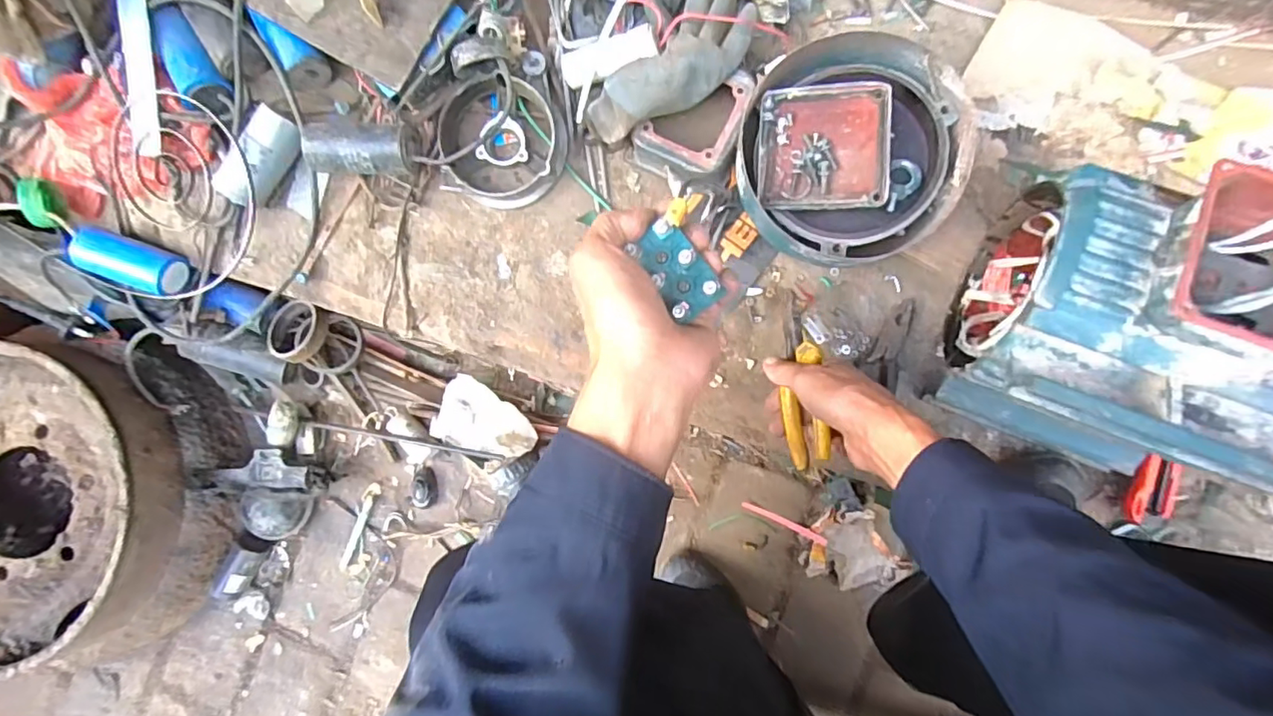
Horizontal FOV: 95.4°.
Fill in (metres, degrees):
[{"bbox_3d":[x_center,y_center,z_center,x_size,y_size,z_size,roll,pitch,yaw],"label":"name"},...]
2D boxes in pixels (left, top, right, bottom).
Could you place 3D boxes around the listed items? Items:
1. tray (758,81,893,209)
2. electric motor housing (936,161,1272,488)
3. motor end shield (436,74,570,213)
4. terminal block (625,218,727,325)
[{"bbox_3d":[0.165,-0.187,0.514,0.108,0.022,0.108,2,86,7],"label":"tray"},{"bbox_3d":[0.372,-0.023,0.433,0.185,0.229,0.176,23,89,8],"label":"electric motor housing"},{"bbox_3d":[-0.139,-0.220,0.597,0.124,0.048,0.119,0,86,6],"label":"motor end shield"},{"bbox_3d":[0.025,-0.052,0.335,0.036,0.017,0.056,-37,93,-3],"label":"terminal block"}]

